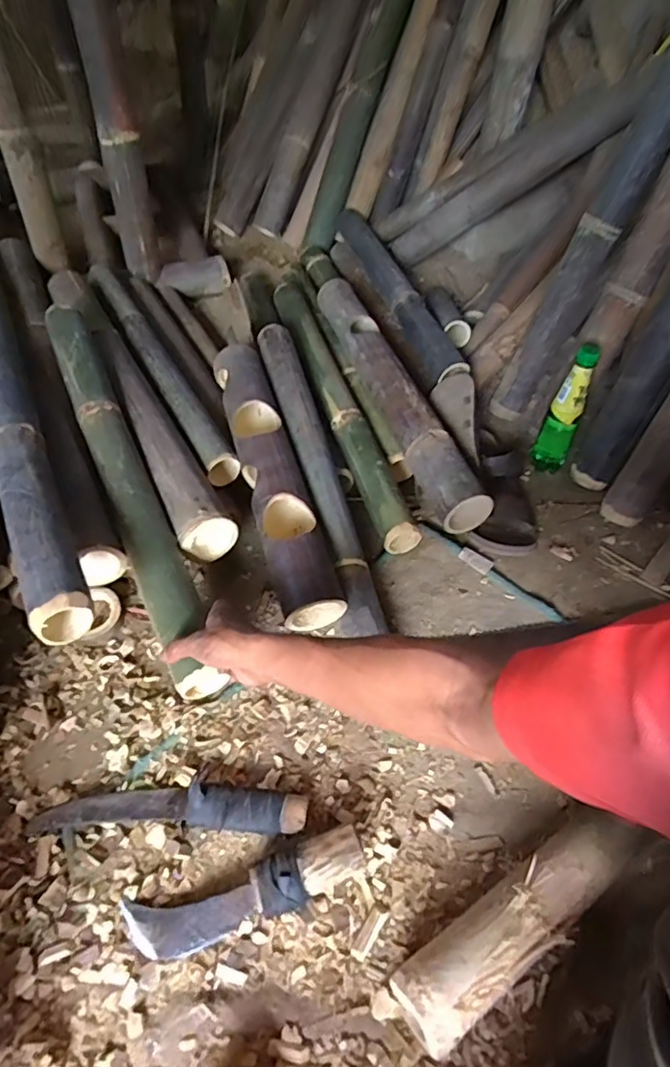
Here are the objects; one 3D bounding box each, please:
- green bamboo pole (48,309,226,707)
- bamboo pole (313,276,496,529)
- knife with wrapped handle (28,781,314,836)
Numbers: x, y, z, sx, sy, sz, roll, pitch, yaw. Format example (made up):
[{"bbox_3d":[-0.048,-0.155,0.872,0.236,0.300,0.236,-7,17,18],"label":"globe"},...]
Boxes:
[{"bbox_3d":[-0.289,-0.082,0.793,0.066,0.057,0.641,-20,66,-19],"label":"green bamboo pole"},{"bbox_3d":[0.086,-0.257,0.999,0.076,0.088,0.625,-12,50,-14],"label":"bamboo pole"},{"bbox_3d":[-0.177,0.292,0.630,0.288,0.034,0.050,2,48,-1],"label":"knife with wrapped handle"}]

